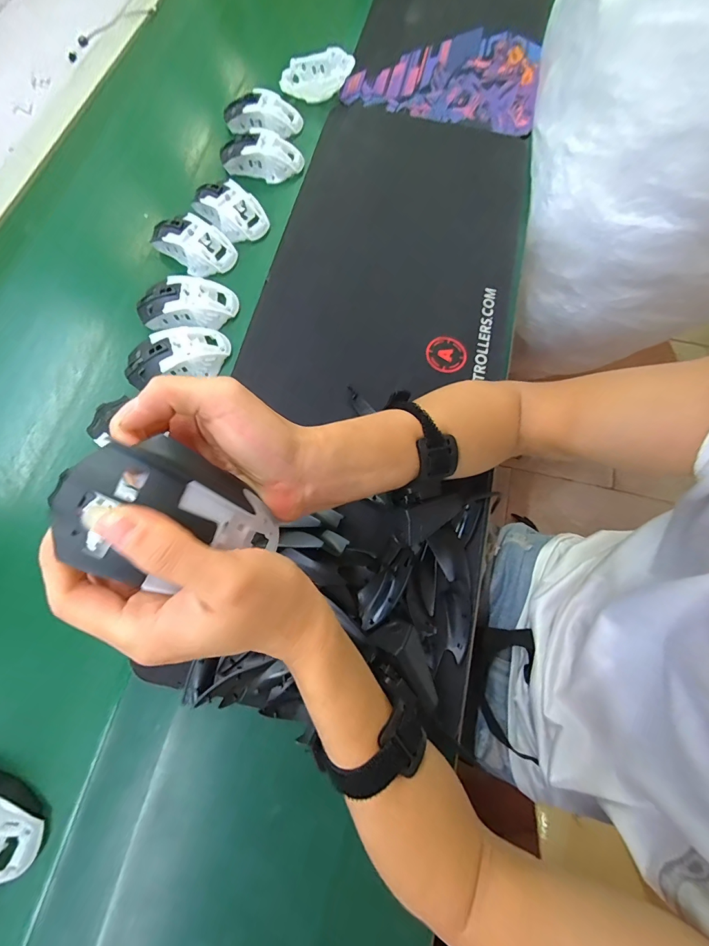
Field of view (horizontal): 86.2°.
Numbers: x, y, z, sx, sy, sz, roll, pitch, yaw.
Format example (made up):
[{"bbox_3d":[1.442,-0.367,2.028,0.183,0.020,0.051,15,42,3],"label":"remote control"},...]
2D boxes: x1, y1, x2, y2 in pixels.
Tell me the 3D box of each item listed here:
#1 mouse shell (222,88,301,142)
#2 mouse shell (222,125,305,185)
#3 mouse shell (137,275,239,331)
[{"bbox_3d":[-0.135,-0.524,0.555,0.116,0.037,0.047,5,72,2],"label":"mouse shell"},{"bbox_3d":[-0.129,-0.443,0.525,0.113,0.034,0.053,13,73,4],"label":"mouse shell"},{"bbox_3d":[-0.200,-0.203,0.450,0.111,0.032,0.055,3,72,1],"label":"mouse shell"}]

